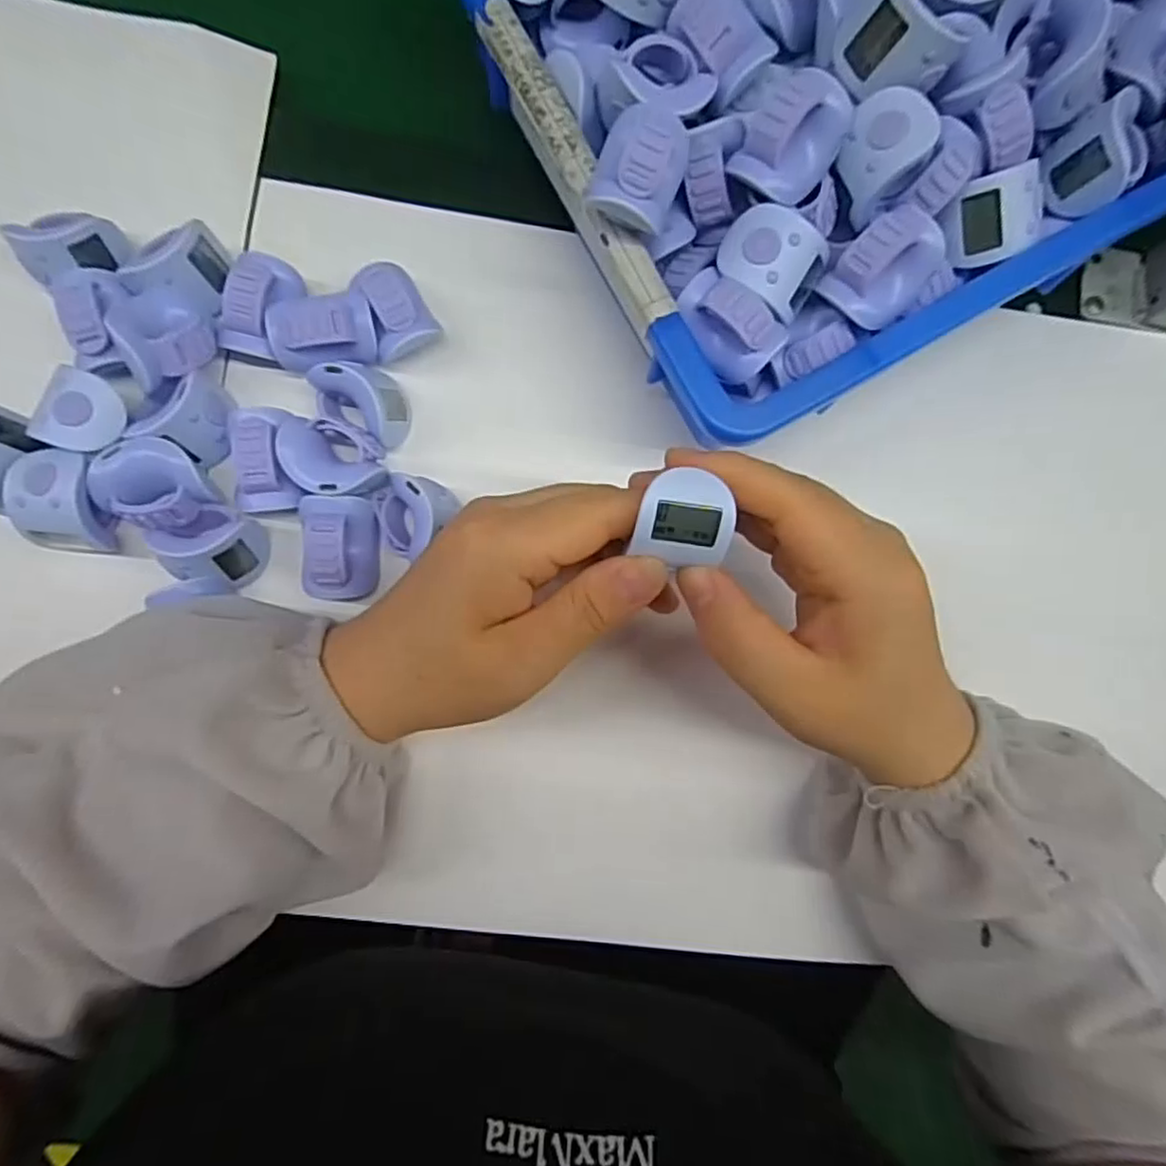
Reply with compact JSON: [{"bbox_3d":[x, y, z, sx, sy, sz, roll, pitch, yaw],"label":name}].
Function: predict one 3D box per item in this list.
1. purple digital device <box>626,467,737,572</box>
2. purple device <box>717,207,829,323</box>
[{"bbox_3d":[0.032,-0.020,0.215,0.030,0.014,0.027,11,110,-8],"label":"purple digital device"},{"bbox_3d":[0.069,-0.118,0.252,0.038,0.021,0.033,32,82,-1],"label":"purple device"}]

